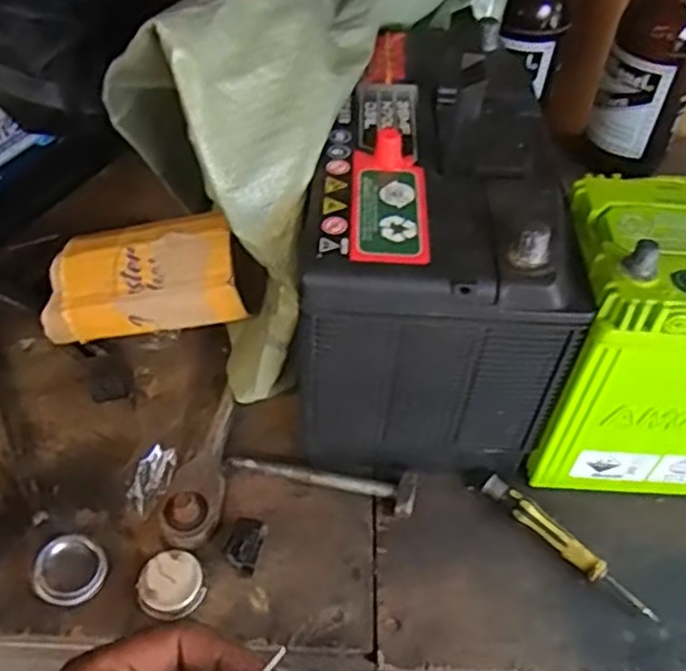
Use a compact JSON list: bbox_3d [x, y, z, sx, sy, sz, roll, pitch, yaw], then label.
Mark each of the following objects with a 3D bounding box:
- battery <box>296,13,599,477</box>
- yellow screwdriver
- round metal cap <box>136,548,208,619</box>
[{"bbox_3d":[0.066,-0.066,0.544,0.166,0.214,0.278,5,49,1],"label":"battery"},{"bbox_3d":[0.156,0.147,0.493,0.136,0.018,0.014,37,57,25],"label":"yellow screwdriver"},{"bbox_3d":[-0.114,0.167,0.469,0.041,0.015,0.043,2,49,-2],"label":"round metal cap"}]

